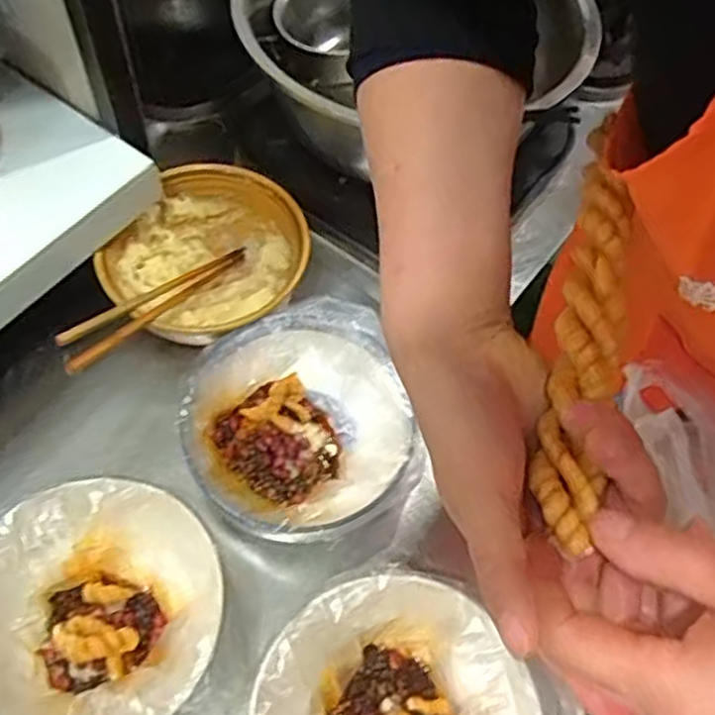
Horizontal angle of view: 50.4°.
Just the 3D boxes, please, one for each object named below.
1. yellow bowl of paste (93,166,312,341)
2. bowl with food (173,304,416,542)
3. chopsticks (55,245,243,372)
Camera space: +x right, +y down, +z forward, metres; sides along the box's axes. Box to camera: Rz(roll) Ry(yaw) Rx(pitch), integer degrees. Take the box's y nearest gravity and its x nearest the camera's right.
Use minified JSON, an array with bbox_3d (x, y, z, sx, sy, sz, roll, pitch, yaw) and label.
[{"bbox_3d":[-0.127,-0.087,0.678,0.155,0.062,0.166,1,62,-1],"label":"yellow bowl of paste"},{"bbox_3d":[-0.046,0.052,0.600,0.171,0.055,0.186,1,62,-1],"label":"bowl with food"},{"bbox_3d":[-0.168,-0.046,0.633,0.038,0.023,0.215,30,38,13],"label":"chopsticks"}]

